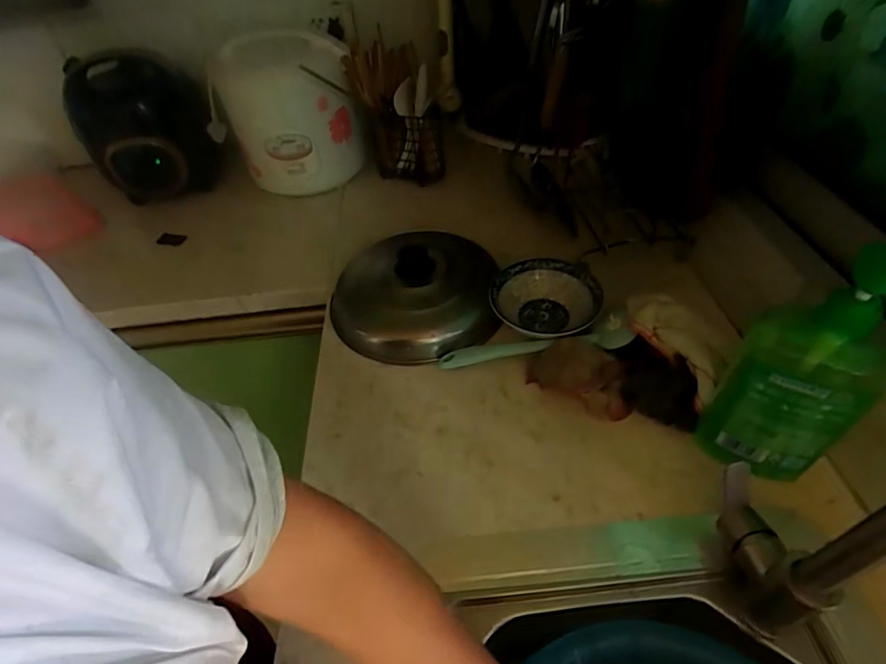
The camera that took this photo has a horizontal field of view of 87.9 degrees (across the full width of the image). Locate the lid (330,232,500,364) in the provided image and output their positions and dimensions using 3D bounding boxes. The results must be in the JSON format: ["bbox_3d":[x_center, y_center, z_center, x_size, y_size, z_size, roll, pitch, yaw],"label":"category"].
[{"bbox_3d":[-0.046,-0.069,0.687,0.247,0.073,0.223,-11,46,-4],"label":"lid"}]

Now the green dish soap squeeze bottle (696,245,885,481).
[{"bbox_3d":[0.324,0.042,0.416,0.081,0.254,0.106,-37,53,-26],"label":"green dish soap squeeze bottle"}]

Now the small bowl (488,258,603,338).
[{"bbox_3d":[0.141,-0.042,0.648,0.141,0.054,0.132,-3,46,3],"label":"small bowl"}]

